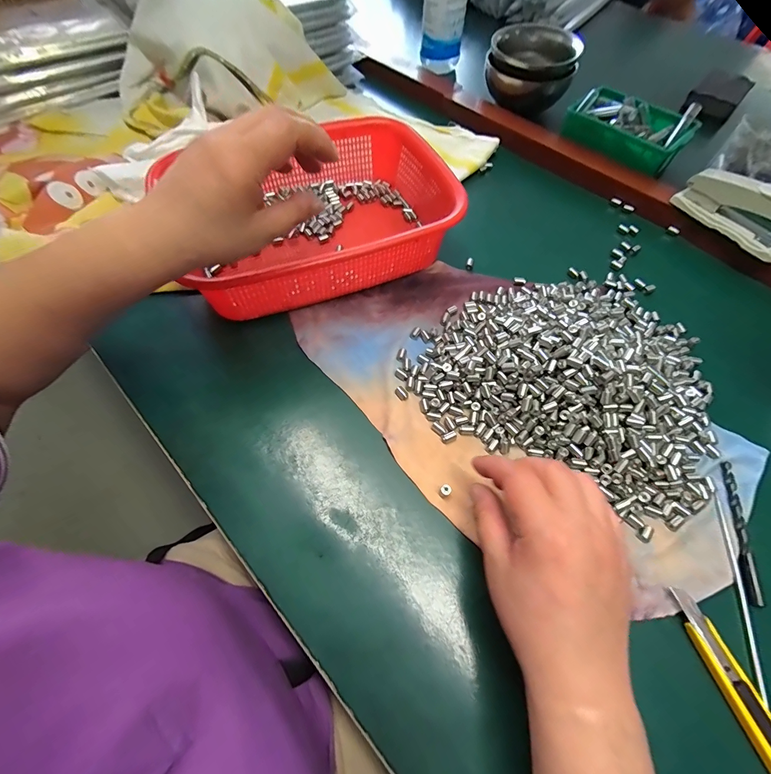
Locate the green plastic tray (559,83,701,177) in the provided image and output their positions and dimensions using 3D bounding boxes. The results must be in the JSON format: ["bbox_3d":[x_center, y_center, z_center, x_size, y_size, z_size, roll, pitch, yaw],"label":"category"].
[{"bbox_3d":[0.323,-0.343,0.488,0.147,0.048,0.092,38,67,18],"label":"green plastic tray"}]

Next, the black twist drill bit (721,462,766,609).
[{"bbox_3d":[0.268,0.106,0.271,0.008,0.006,0.102,14,62,6],"label":"black twist drill bit"}]

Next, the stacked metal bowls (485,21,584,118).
[{"bbox_3d":[0.218,-0.480,0.548,0.125,0.075,0.125,0,62,-1],"label":"stacked metal bowls"}]

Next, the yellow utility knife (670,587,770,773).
[{"bbox_3d":[0.220,0.195,0.220,0.021,0.013,0.129,-14,63,-9],"label":"yellow utility knife"}]

